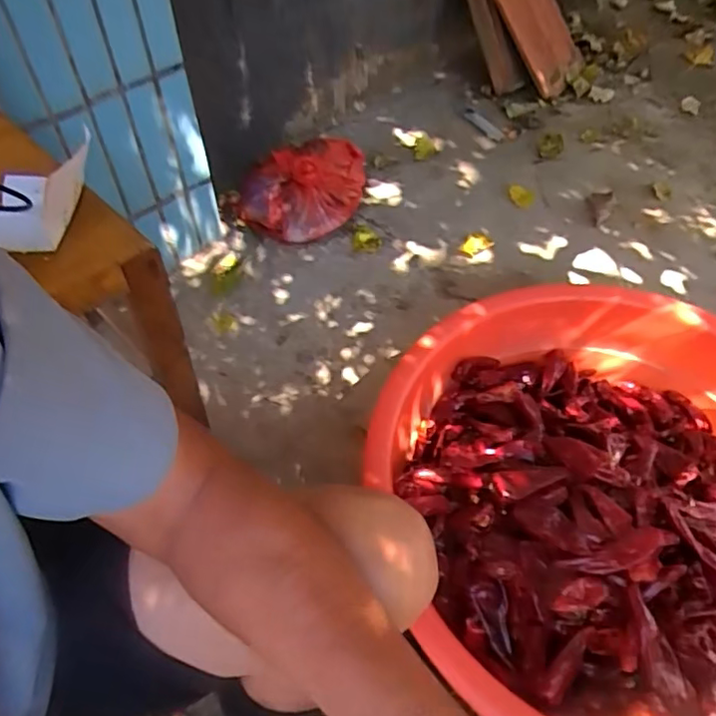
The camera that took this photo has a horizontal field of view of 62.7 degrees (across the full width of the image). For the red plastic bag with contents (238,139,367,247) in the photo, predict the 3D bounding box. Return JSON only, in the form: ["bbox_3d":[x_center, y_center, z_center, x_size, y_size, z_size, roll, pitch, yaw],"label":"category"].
[{"bbox_3d":[-0.102,-0.351,1.208,0.288,0.118,0.183,-22,56,-16],"label":"red plastic bag with contents"}]

